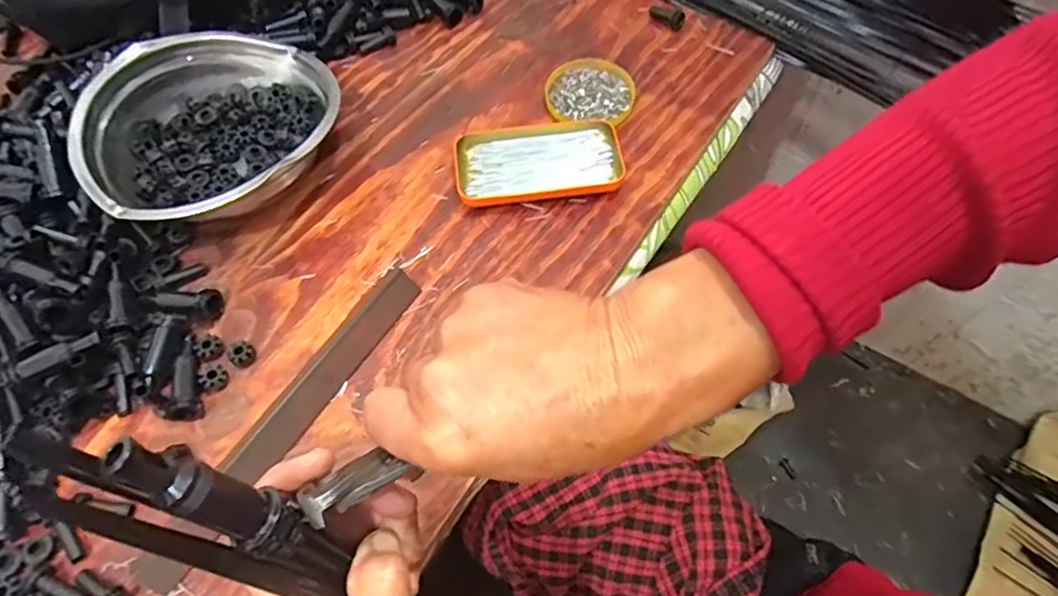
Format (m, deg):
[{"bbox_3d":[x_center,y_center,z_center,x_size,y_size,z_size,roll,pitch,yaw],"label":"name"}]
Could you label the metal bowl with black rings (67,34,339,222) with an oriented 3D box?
[{"bbox_3d":[-0.260,-0.139,0.526,0.195,0.068,0.184,-1,61,1],"label":"metal bowl with black rings"}]

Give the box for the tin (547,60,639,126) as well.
[{"bbox_3d":[0.059,-0.196,0.589,0.082,0.013,0.074,6,61,5],"label":"tin"}]

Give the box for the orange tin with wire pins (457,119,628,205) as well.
[{"bbox_3d":[0.007,-0.118,0.535,0.139,0.018,0.077,-8,61,-3],"label":"orange tin with wire pins"}]

